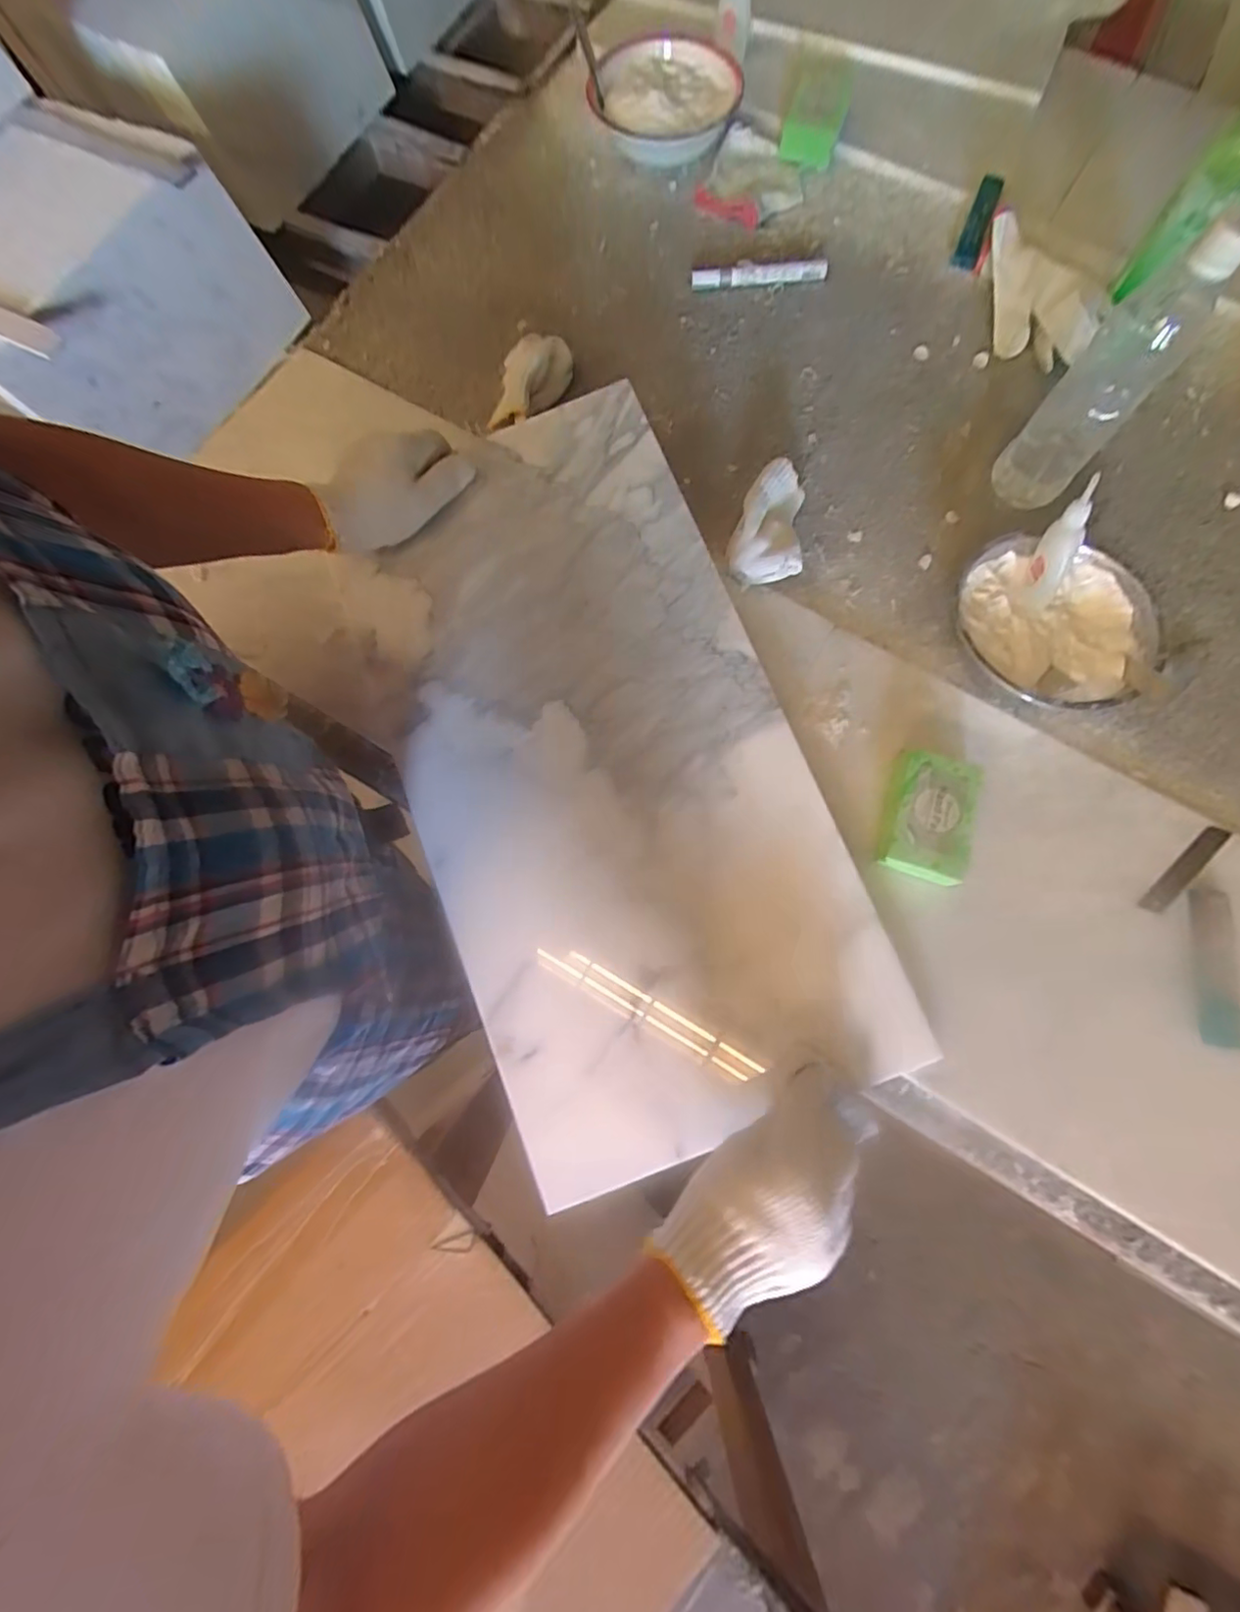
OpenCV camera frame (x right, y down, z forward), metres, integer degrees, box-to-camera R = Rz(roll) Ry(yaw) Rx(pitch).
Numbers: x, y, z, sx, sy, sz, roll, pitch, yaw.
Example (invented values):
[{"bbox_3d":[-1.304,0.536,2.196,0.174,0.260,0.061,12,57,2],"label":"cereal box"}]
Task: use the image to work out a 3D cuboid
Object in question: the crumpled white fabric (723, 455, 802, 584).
[{"bbox_3d":[0.134,-0.247,0.508,0.065,0.043,0.113,16,75,4],"label":"crumpled white fabric"}]

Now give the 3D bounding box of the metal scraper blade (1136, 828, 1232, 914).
[{"bbox_3d":[0.441,0.048,0.443,0.102,0.004,0.017,-39,78,-10],"label":"metal scraper blade"}]

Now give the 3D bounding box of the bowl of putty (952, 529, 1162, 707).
[{"bbox_3d":[0.355,-0.147,0.478,0.154,0.046,0.143,0,75,0],"label":"bowl of putty"}]

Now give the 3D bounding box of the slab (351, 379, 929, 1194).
[{"bbox_3d":[-0.018,-0.030,0.449,0.291,0.016,0.568,-22,82,2],"label":"slab"}]

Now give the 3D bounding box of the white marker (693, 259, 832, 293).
[{"bbox_3d":[0.147,-0.563,0.602,0.141,0.017,0.018,-9,75,-2],"label":"white marker"}]

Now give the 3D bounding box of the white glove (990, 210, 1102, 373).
[{"bbox_3d":[0.398,-0.493,0.566,0.052,0.059,0.165,-28,77,-7],"label":"white glove"}]

